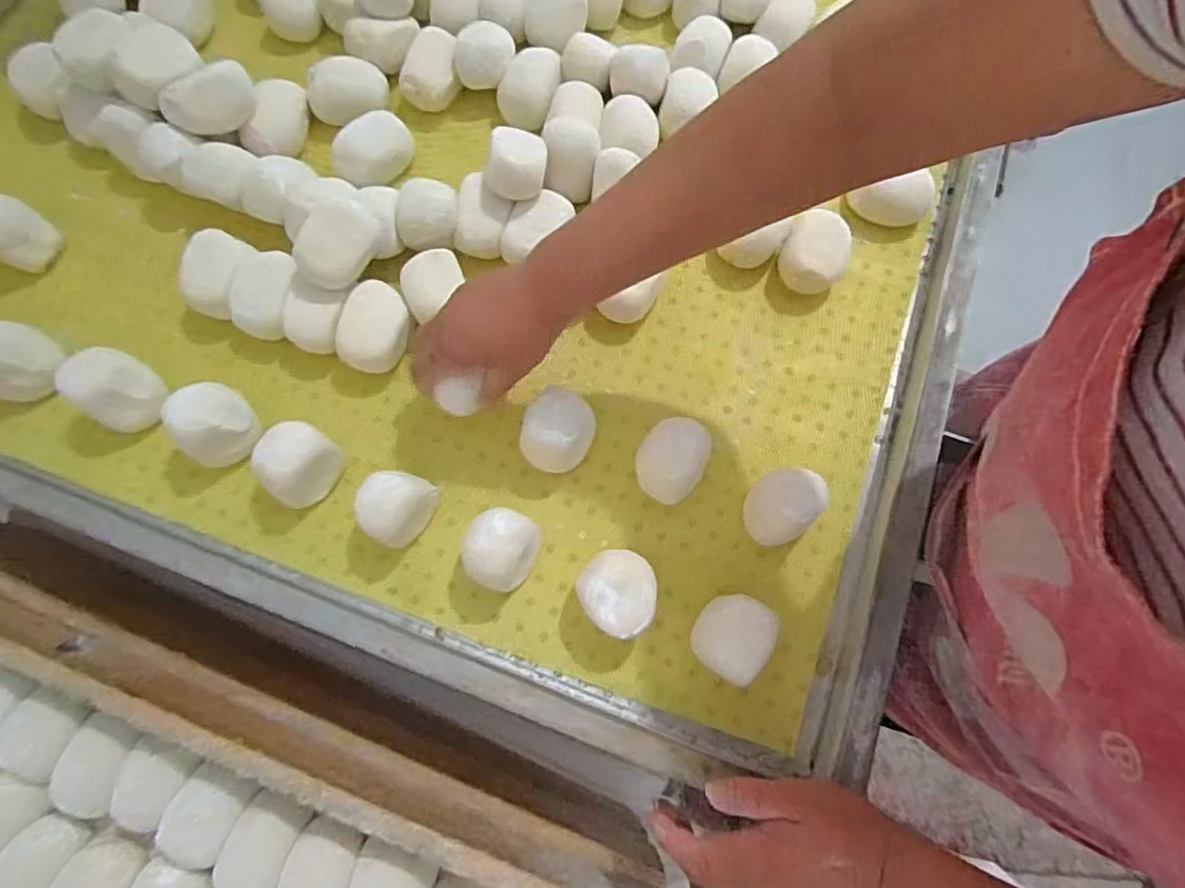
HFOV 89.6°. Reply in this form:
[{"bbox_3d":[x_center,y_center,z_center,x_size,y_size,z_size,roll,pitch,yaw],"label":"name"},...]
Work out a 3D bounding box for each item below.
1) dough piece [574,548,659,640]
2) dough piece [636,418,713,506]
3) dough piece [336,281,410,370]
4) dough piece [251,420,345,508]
[{"bbox_3d":[0.021,0.108,0.445,0.056,0.052,0.063,-26,74,-9],"label":"dough piece"},{"bbox_3d":[0.062,0.013,0.473,0.049,0.061,0.060,31,74,9],"label":"dough piece"},{"bbox_3d":[-0.178,-0.098,0.505,0.050,0.049,0.078,13,72,3],"label":"dough piece"},{"bbox_3d":[-0.231,0.013,0.473,0.058,0.060,0.059,-38,76,-12],"label":"dough piece"}]

